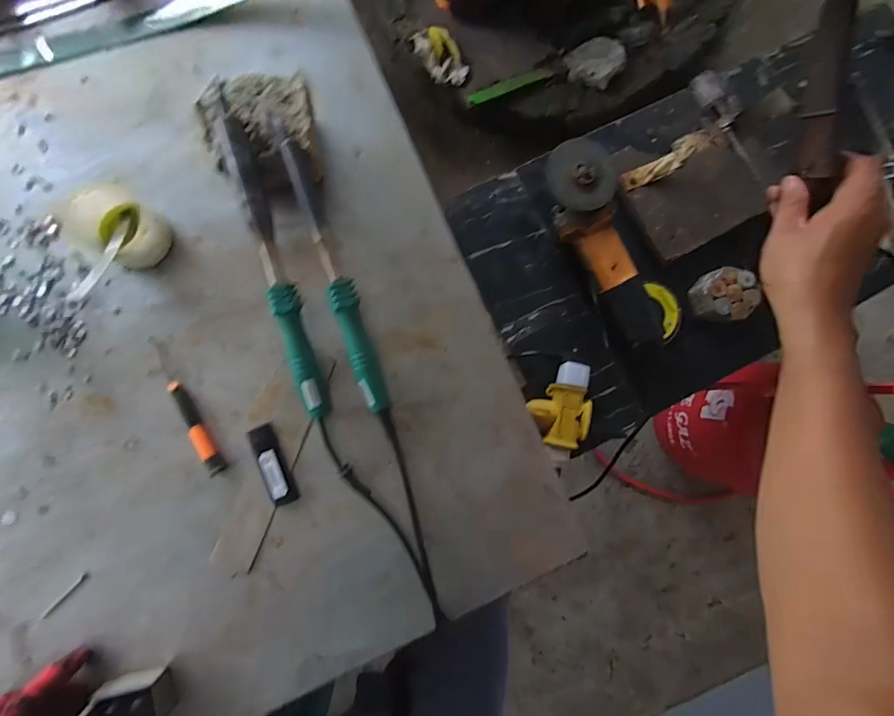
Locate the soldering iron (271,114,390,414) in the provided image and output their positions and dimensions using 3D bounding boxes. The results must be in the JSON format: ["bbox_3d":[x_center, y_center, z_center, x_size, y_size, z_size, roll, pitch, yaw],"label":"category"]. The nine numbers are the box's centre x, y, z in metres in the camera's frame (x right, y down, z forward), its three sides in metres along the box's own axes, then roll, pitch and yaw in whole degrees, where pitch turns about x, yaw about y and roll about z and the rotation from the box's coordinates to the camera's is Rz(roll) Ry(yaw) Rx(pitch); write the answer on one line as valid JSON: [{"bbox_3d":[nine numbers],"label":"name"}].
[{"bbox_3d":[-0.103,-0.076,0.420,0.025,0.028,0.270,-19,102,-6],"label":"soldering iron"}]

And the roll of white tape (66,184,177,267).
[{"bbox_3d":[-0.309,-0.120,0.427,0.077,0.049,0.074,35,83,-1],"label":"roll of white tape"}]

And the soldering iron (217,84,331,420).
[{"bbox_3d":[-0.154,-0.079,0.411,0.023,0.023,0.282,-14,101,-6],"label":"soldering iron"}]

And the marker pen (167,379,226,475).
[{"bbox_3d":[-0.238,0.066,0.434,0.015,0.010,0.095,-27,87,-6],"label":"marker pen"}]

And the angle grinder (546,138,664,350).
[{"bbox_3d":[0.212,-0.151,0.621,0.082,0.076,0.282,-27,102,-6],"label":"angle grinder"}]

